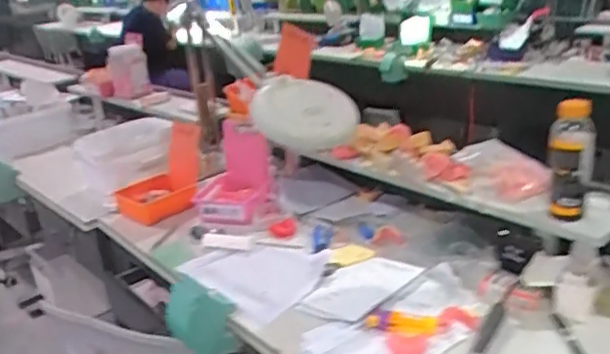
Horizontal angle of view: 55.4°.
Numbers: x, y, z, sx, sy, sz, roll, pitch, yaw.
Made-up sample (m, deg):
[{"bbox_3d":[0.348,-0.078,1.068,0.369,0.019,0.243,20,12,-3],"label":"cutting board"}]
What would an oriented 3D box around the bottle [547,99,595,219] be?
[{"bbox_3d":[0.435,-0.024,0.950,0.067,0.208,0.068,6,24,24],"label":"bottle"}]

